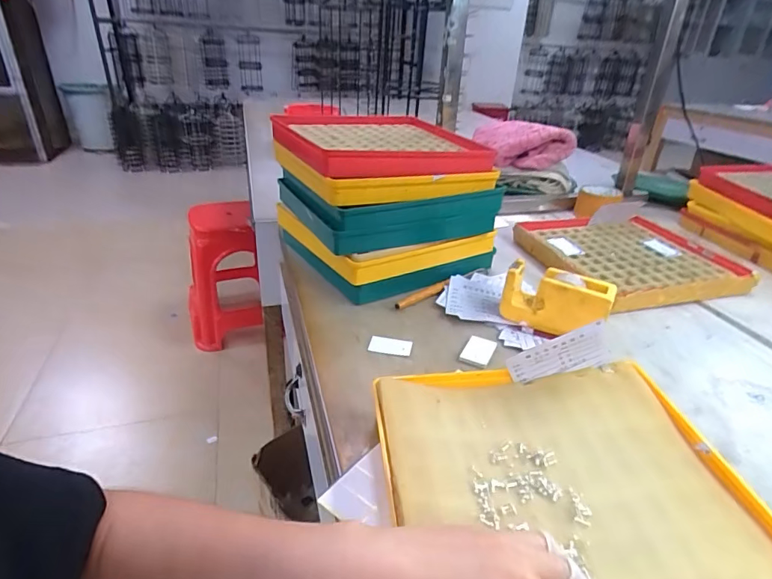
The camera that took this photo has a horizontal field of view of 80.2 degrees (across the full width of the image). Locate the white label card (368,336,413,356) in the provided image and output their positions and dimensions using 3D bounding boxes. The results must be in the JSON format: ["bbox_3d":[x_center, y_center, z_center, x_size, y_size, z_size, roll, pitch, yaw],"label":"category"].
[{"bbox_3d":[0.005,0.070,0.561,0.051,0.008,0.025,7,29,6],"label":"white label card"}]

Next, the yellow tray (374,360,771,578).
[{"bbox_3d":[0.141,0.162,0.349,0.270,0.044,0.266,-1,29,-8],"label":"yellow tray"}]

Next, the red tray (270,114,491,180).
[{"bbox_3d":[-0.016,-0.239,0.727,0.286,0.036,0.287,-10,32,-24],"label":"red tray"}]

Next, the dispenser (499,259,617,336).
[{"bbox_3d":[0.221,0.013,0.598,0.126,0.067,0.050,17,32,23],"label":"dispenser"}]

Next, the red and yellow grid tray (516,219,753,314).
[{"bbox_3d":[0.407,-0.060,0.790,0.302,0.032,0.277,-4,30,-14],"label":"red and yellow grid tray"}]

